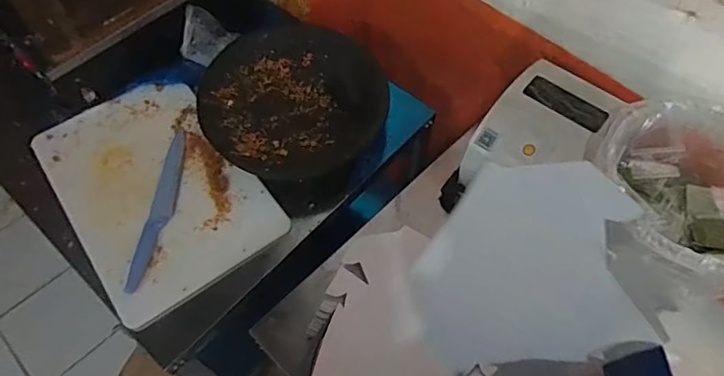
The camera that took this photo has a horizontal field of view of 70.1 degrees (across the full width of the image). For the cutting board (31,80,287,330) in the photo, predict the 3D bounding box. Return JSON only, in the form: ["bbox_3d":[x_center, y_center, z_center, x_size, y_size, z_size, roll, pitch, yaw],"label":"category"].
[{"bbox_3d":[-0.366,-0.007,0.911,0.299,0.022,0.432,-33,67,-21],"label":"cutting board"}]

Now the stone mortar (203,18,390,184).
[{"bbox_3d":[-0.130,-0.172,0.973,0.338,0.065,0.348,-7,59,-4],"label":"stone mortar"}]

